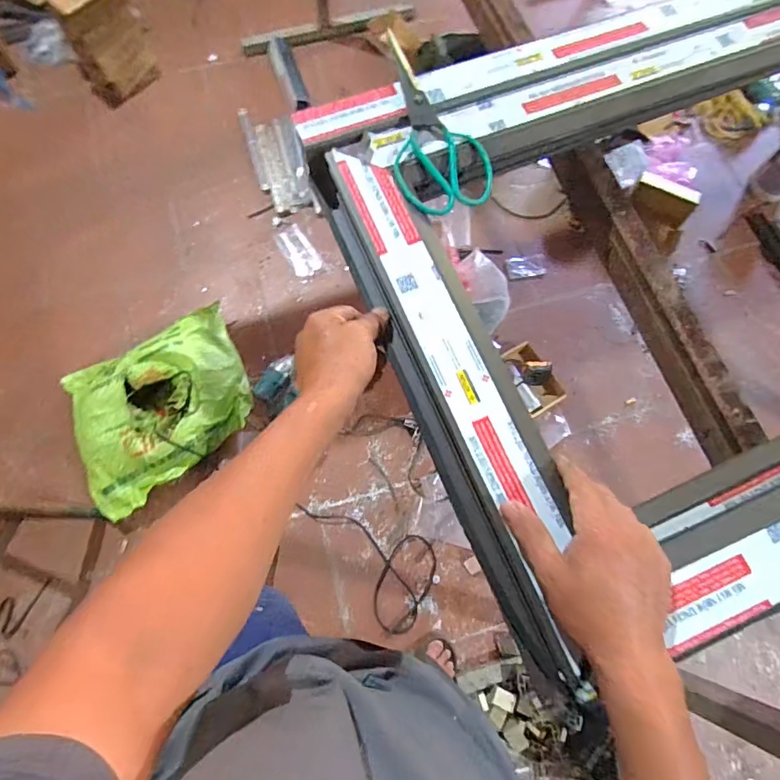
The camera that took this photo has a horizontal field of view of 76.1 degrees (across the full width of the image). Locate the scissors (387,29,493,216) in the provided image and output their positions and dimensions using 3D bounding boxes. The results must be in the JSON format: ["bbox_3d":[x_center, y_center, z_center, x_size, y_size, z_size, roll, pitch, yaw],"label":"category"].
[{"bbox_3d":[0.034,-0.272,0.508,0.094,0.013,0.195,-20,84,-5],"label":"scissors"}]

